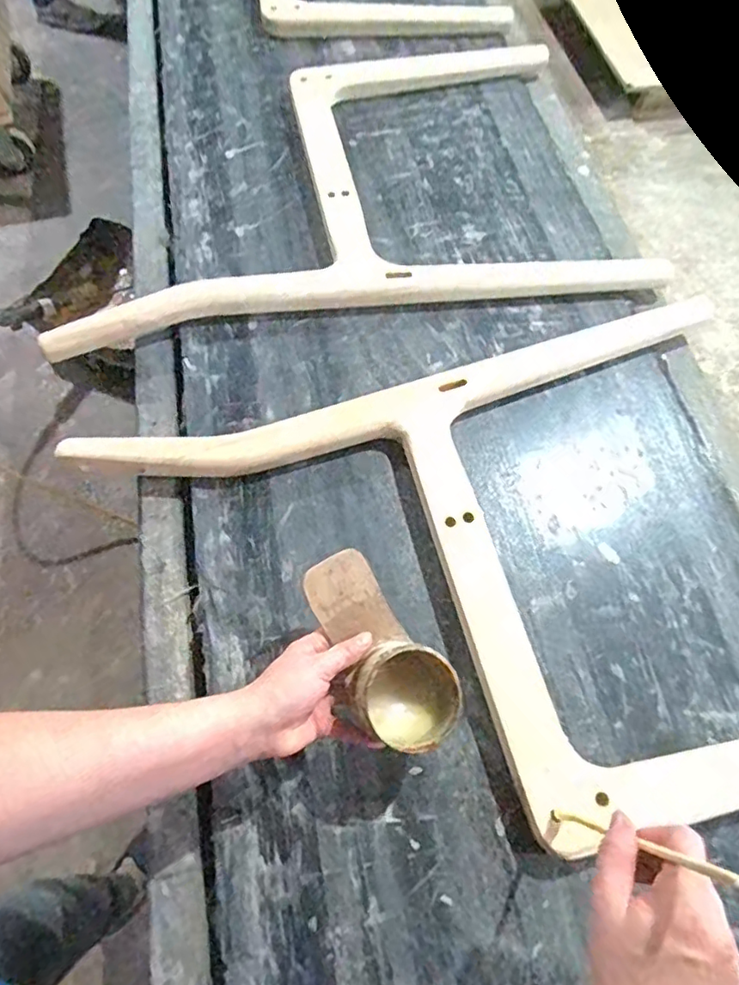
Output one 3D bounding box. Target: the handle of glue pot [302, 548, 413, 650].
[{"bbox_3d":[-0.016,0.099,0.510,0.061,0.008,0.091,-28,88,-25],"label":"handle of glue pot"}]

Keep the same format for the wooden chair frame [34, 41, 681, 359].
[{"bbox_3d":[-0.041,-0.464,0.844,0.749,0.030,0.547,-8,65,-6],"label":"wooden chair frame"}]

